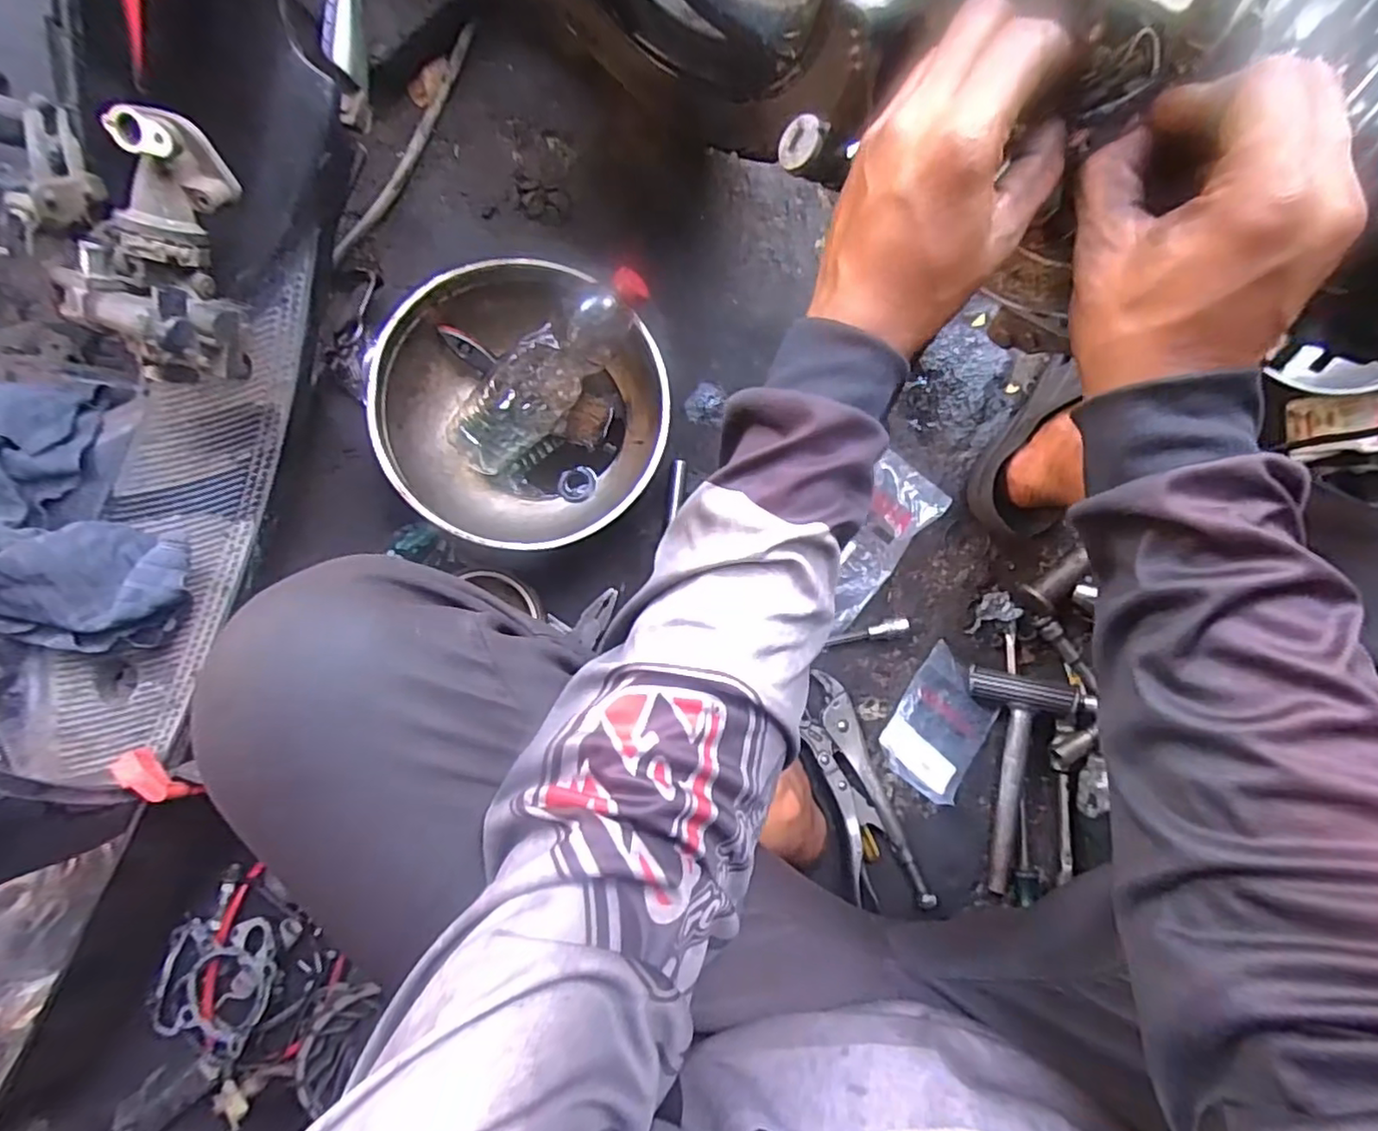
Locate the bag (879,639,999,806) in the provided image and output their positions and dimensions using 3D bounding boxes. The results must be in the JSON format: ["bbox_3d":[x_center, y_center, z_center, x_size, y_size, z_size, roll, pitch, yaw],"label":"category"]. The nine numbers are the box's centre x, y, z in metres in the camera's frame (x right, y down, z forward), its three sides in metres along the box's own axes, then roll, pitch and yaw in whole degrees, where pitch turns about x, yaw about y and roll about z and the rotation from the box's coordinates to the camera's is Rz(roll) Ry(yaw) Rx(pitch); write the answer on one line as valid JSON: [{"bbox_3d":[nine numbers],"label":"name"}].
[{"bbox_3d":[0.256,0.162,0.659,0.098,0.009,0.134,37,76,-6],"label":"bag"}]

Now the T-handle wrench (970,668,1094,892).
[{"bbox_3d":[0.316,0.212,0.645,0.095,0.039,0.207,10,89,0],"label":"T-handle wrench"}]

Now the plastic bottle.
[{"bbox_3d":[-0.120,-0.172,0.583,0.223,0.072,0.063,-37,90,22],"label":"plastic bottle"}]

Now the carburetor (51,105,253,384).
[{"bbox_3d":[-0.328,-0.192,0.400,0.079,0.080,0.138,5,89,0],"label":"carburetor"}]

